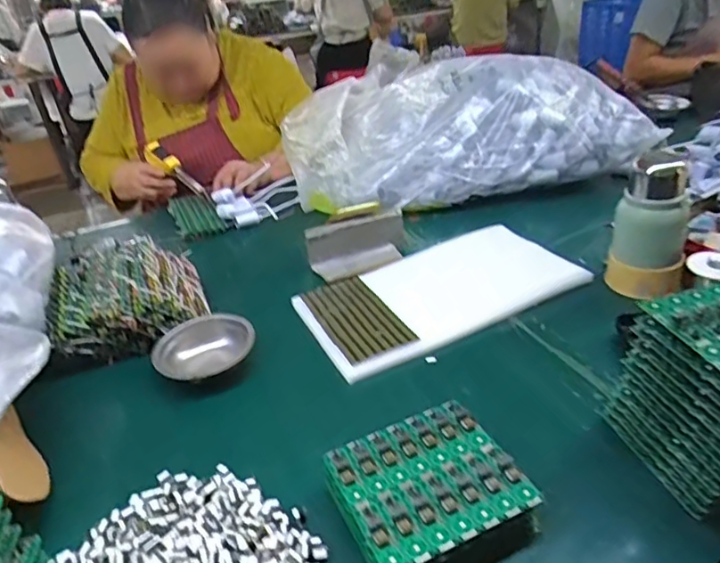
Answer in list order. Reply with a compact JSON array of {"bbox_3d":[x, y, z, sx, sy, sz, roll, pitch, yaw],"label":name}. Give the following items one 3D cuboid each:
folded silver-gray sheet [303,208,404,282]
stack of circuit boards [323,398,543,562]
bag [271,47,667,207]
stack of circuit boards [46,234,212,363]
[{"bbox_3d":[0.002,-0.063,0.920,0.170,0.081,0.056,-18,33,-19],"label":"folded silver-gray sheet"},{"bbox_3d":[0.061,0.190,0.508,0.152,0.040,0.148,-18,33,-19],"label":"stack of circuit boards"},{"bbox_3d":[0.187,-0.312,1.080,0.615,0.224,0.288,-3,31,6],"label":"bag"},{"bbox_3d":[-0.340,0.022,0.824,0.199,0.080,0.197,-16,33,-16],"label":"stack of circuit boards"}]

